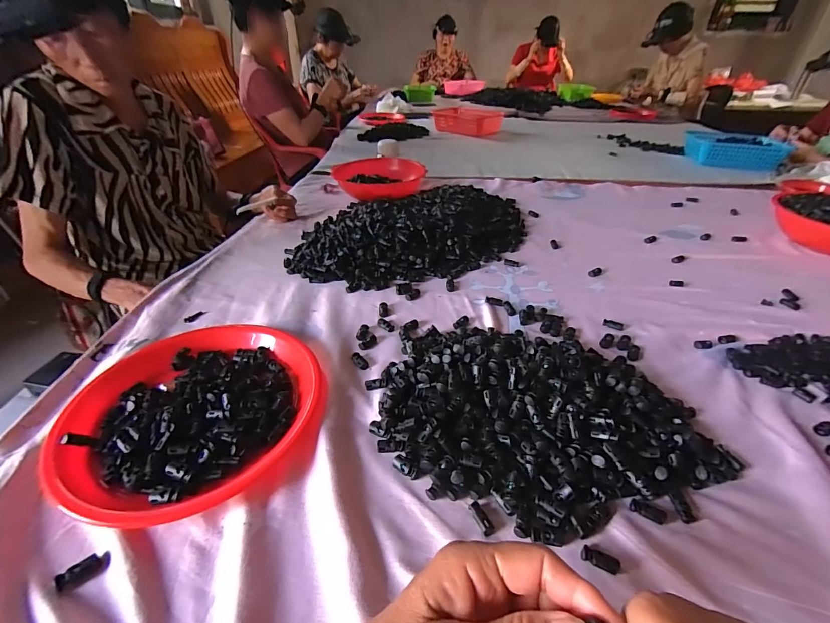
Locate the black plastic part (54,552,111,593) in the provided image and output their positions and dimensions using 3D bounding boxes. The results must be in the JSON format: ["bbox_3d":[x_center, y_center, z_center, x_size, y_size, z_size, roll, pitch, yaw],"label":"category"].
[{"bbox_3d":[-0.264,0.207,0.299,0.033,0.007,0.016,-17,39,-44],"label":"black plastic part"}]

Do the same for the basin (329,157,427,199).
[{"bbox_3d":[-0.093,-0.351,0.994,0.211,0.061,0.211,1,38,-1],"label":"basin"}]

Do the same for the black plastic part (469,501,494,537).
[{"bbox_3d":[0.059,0.182,0.331,0.012,0.007,0.030,-15,41,-21],"label":"black plastic part"}]

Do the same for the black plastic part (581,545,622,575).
[{"bbox_3d":[0.151,0.202,0.305,0.028,0.007,0.010,19,41,21],"label":"black plastic part"}]

